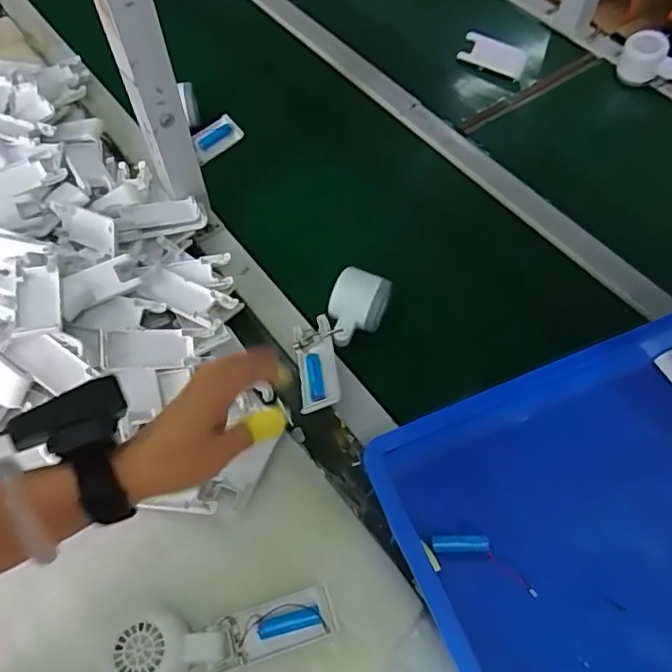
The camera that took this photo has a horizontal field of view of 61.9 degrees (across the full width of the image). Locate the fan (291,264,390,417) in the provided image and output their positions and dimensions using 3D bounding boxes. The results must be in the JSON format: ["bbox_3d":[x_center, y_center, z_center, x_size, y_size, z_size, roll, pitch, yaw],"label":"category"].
[{"bbox_3d":[-0.005,0.001,0.571,0.072,0.033,0.158,24,70,12],"label":"fan"}]

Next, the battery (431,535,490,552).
[{"bbox_3d":[0.107,0.182,0.487,0.048,0.017,0.013,1,56,-3],"label":"battery"}]

